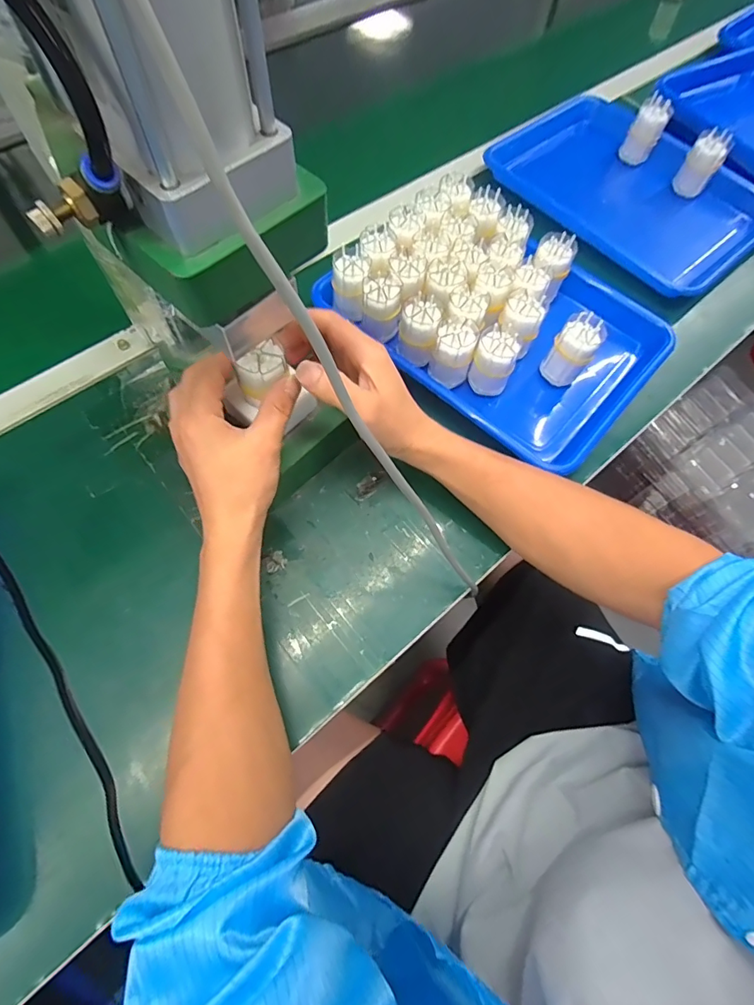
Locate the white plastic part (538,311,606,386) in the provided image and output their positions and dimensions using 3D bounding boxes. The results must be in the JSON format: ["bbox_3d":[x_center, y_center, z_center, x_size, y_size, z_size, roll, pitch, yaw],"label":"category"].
[{"bbox_3d":[0.194,-0.151,0.460,0.038,0.060,0.038,36,69,13],"label":"white plastic part"}]

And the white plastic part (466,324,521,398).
[{"bbox_3d":[0.113,-0.138,0.455,0.039,0.060,0.046,18,66,6],"label":"white plastic part"}]

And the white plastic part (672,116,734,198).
[{"bbox_3d":[0.421,-0.441,0.601,0.041,0.072,0.033,28,67,10],"label":"white plastic part"}]

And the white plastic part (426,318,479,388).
[{"bbox_3d":[0.074,-0.146,0.456,0.038,0.052,0.041,9,65,1],"label":"white plastic part"}]

